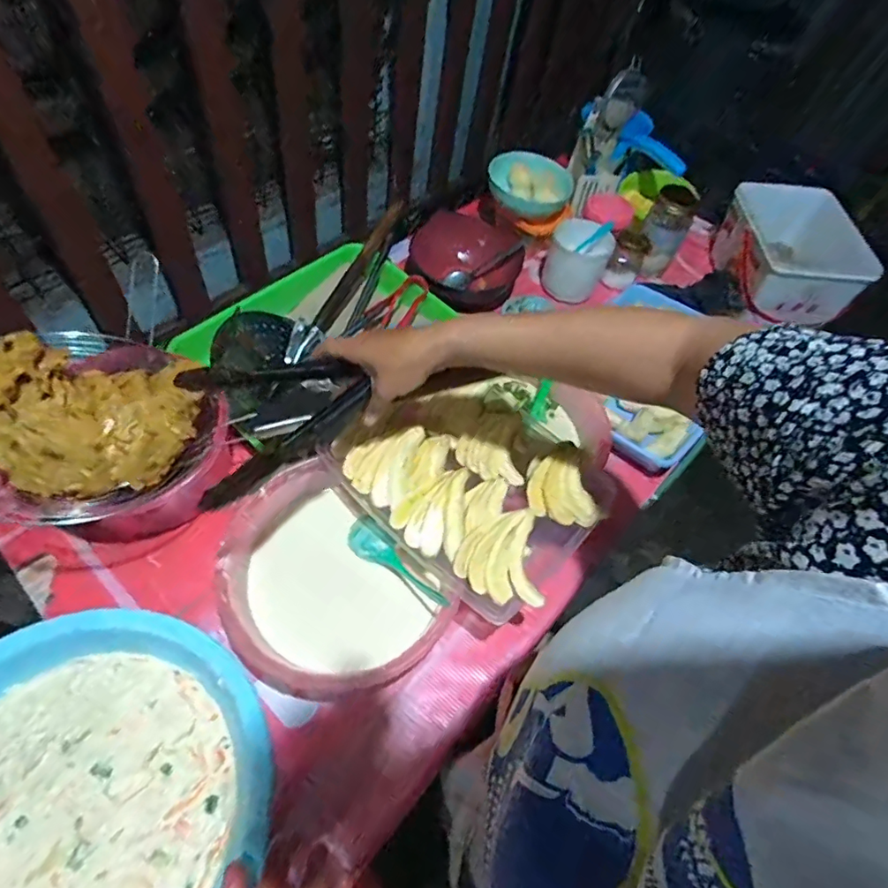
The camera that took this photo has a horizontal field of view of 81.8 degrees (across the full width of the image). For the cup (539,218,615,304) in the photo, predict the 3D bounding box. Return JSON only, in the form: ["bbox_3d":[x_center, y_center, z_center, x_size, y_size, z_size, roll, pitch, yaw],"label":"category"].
[{"bbox_3d":[0.226,-0.315,0.891,0.102,0.107,0.086,27,65,16],"label":"cup"}]

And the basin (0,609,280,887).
[{"bbox_3d":[-0.275,0.267,0.366,0.276,0.091,0.270,-1,60,1],"label":"basin"}]

